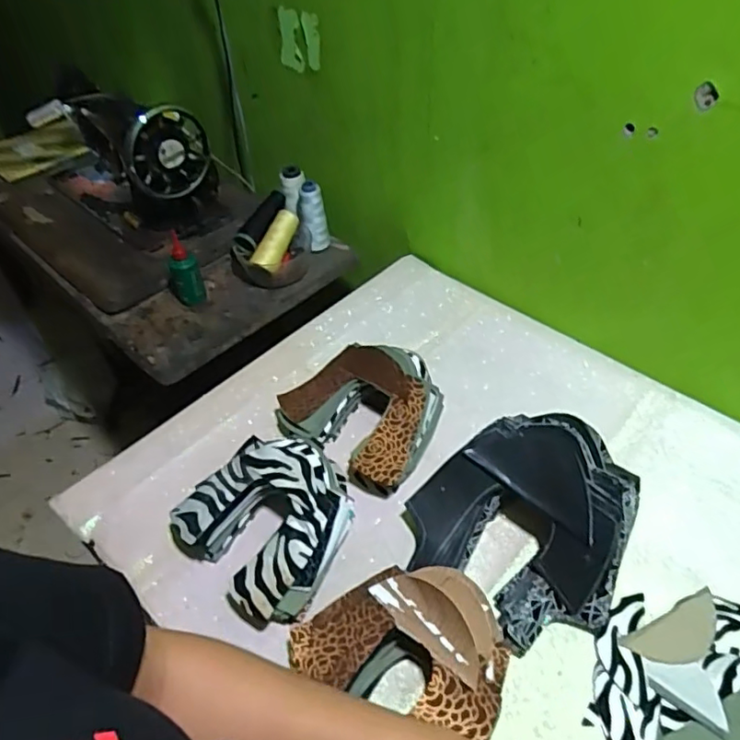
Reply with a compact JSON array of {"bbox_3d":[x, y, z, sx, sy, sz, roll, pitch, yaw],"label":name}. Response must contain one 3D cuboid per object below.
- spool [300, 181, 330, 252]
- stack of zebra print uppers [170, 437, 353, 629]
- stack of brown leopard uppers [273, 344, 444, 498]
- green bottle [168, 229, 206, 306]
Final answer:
[{"bbox_3d":[-0.090,-0.242,0.960,0.035,0.128,0.032,-2,46,2],"label":"spool"},{"bbox_3d":[-0.102,0.149,0.605,0.166,0.082,0.166,30,55,28],"label":"stack of zebra print uppers"},{"bbox_3d":[-0.014,0.037,0.700,0.182,0.087,0.161,21,51,23],"label":"stack of brown leopard uppers"},{"bbox_3d":[-0.278,-0.143,0.879,0.048,0.122,0.053,-21,48,-15],"label":"green bottle"}]

